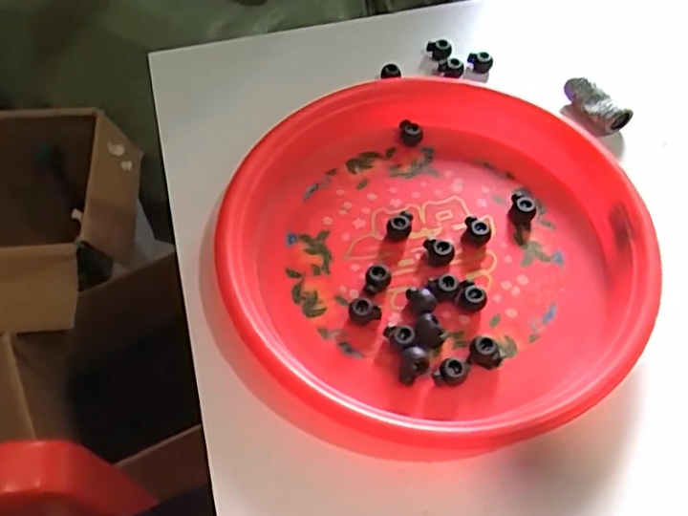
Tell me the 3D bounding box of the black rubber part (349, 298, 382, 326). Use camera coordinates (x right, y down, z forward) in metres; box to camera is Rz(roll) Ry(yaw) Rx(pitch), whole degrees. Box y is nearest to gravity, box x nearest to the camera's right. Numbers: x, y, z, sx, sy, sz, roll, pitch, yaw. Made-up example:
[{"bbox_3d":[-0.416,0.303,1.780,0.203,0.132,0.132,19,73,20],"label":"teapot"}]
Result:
[{"bbox_3d":[0.012,0.031,0.382,0.017,0.013,0.013,-14,59,-10],"label":"black rubber part"}]

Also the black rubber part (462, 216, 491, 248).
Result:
[{"bbox_3d":[0.084,-0.016,0.417,0.017,0.014,0.016,0,58,0],"label":"black rubber part"}]

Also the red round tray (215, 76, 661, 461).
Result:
[{"bbox_3d":[0.056,-0.006,0.396,0.242,0.036,0.233,0,58,0],"label":"red round tray"}]

